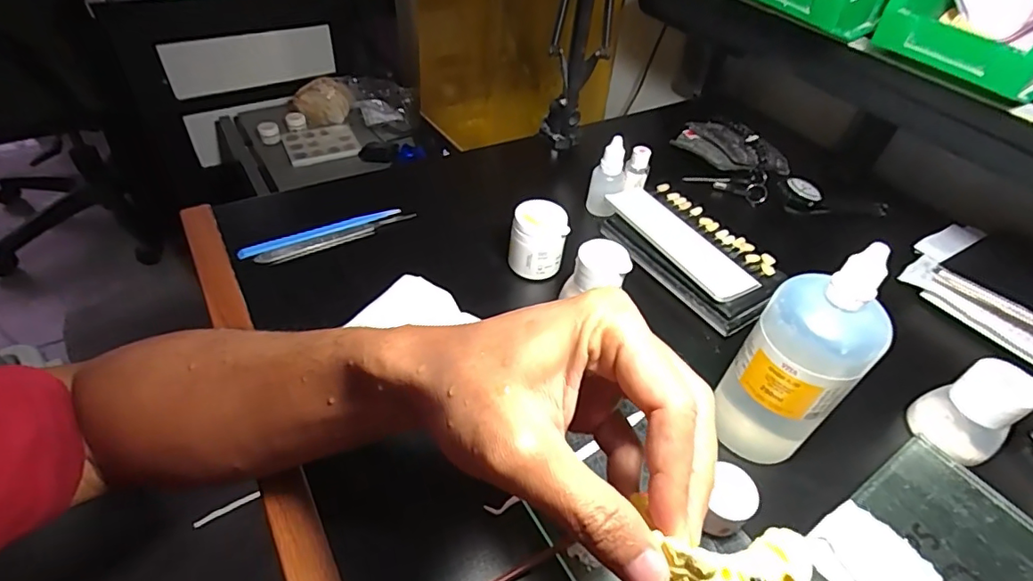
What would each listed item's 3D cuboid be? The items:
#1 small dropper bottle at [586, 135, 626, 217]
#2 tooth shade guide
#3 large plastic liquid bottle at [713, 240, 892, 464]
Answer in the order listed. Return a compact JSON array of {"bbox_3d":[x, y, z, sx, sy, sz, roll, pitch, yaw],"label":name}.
[{"bbox_3d":[0.086,-0.102,0.506,0.031,0.083,0.024,19,47,12],"label":"small dropper bottle"},{"bbox_3d":[0.151,-0.037,0.470,0.088,0.020,0.168,-22,52,-25],"label":"tooth shade guide"},{"bbox_3d":[0.160,0.041,0.305,0.050,0.137,0.059,-32,57,-31],"label":"large plastic liquid bottle"}]

